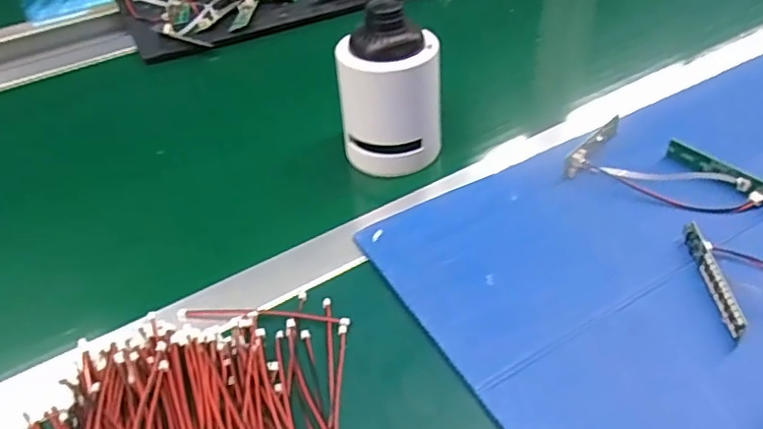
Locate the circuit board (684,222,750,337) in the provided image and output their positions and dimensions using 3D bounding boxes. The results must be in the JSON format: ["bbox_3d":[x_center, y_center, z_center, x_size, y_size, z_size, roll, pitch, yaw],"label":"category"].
[{"bbox_3d":[0.200,0.037,0.350,0.007,0.017,0.080,2,41,1],"label":"circuit board"}]

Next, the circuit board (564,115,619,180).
[{"bbox_3d":[0.164,-0.055,0.448,0.012,0.012,0.078,30,49,29],"label":"circuit board"}]

